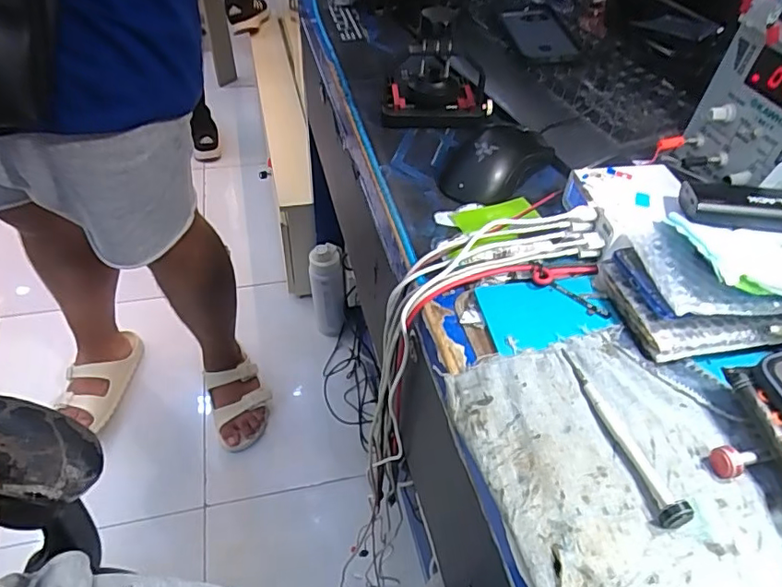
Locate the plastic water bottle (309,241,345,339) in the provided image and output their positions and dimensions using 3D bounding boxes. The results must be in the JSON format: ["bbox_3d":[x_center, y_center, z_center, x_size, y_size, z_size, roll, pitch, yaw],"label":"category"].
[{"bbox_3d":[-0.151,0.010,1.333,0.082,0.276,0.075,-8,47,-12],"label":"plastic water bottle"}]

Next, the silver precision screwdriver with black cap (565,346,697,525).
[{"bbox_3d":[0.140,0.080,0.332,0.017,0.015,0.121,-12,48,-7],"label":"silver precision screwdriver with black cap"}]

